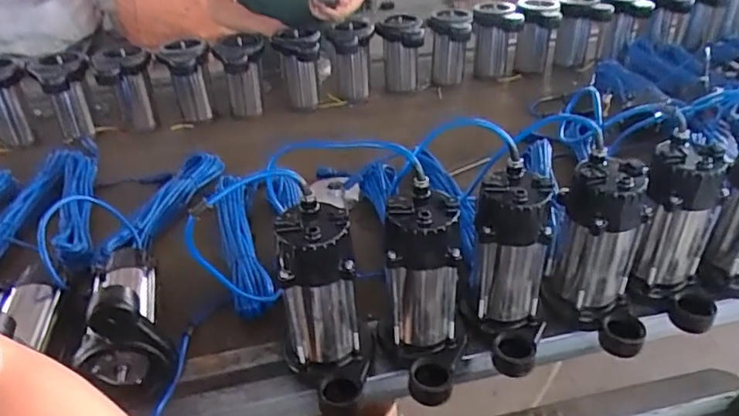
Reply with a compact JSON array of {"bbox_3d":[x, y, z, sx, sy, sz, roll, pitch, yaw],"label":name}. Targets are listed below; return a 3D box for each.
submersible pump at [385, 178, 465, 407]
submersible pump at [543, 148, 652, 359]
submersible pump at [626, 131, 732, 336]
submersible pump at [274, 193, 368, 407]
[{"bbox_3d":[0.070,0.098,0.709,0.103,0.219,0.186,1,35,5],"label":"submersible pump"},{"bbox_3d":[0.313,0.063,0.751,0.123,0.223,0.127,6,36,12],"label":"submersible pump"},{"bbox_3d":[0.439,0.035,0.782,0.128,0.223,0.122,15,39,23],"label":"submersible pump"},{"bbox_3d":[-0.054,0.121,0.680,0.093,0.215,0.148,-17,37,-20],"label":"submersible pump"}]

